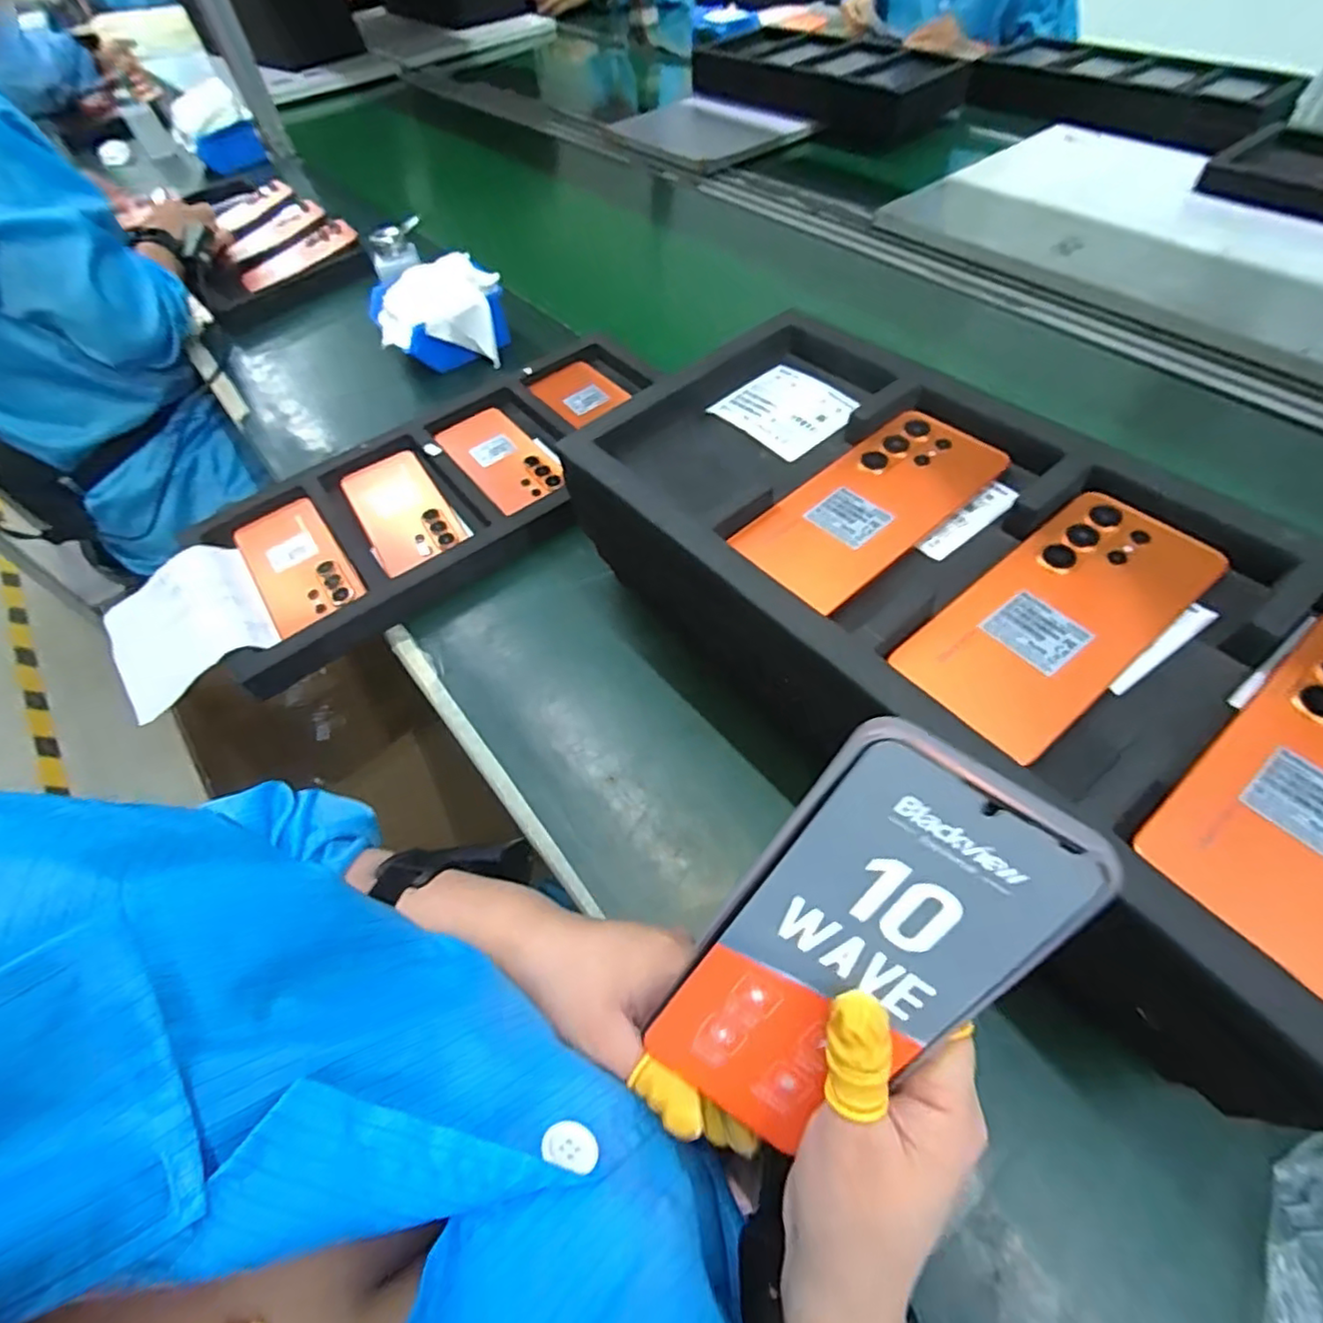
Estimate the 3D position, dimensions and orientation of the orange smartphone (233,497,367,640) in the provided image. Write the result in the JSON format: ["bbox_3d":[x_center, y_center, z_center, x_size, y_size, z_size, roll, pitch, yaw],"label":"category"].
[{"bbox_3d":[-0.334,-0.089,0.578,0.078,0.010,0.166,-31,59,-17],"label":"orange smartphone"}]

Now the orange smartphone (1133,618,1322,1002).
[{"bbox_3d":[0.271,0.048,0.252,0.165,0.015,0.074,-35,61,-19],"label":"orange smartphone"}]

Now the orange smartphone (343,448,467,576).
[{"bbox_3d":[-0.252,-0.149,0.610,0.079,0.012,0.168,-29,59,-16],"label":"orange smartphone"}]

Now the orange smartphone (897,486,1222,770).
[{"bbox_3d":[0.197,-0.025,0.312,0.164,0.016,0.077,-34,60,-18],"label":"orange smartphone"}]

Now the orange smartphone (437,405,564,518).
[{"bbox_3d":[-0.163,-0.206,0.639,0.079,0.008,0.174,-32,60,-18],"label":"orange smartphone"}]

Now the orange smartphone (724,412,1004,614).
[{"bbox_3d":[0.124,-0.095,0.374,0.159,0.016,0.078,-36,61,-20],"label":"orange smartphone"}]

